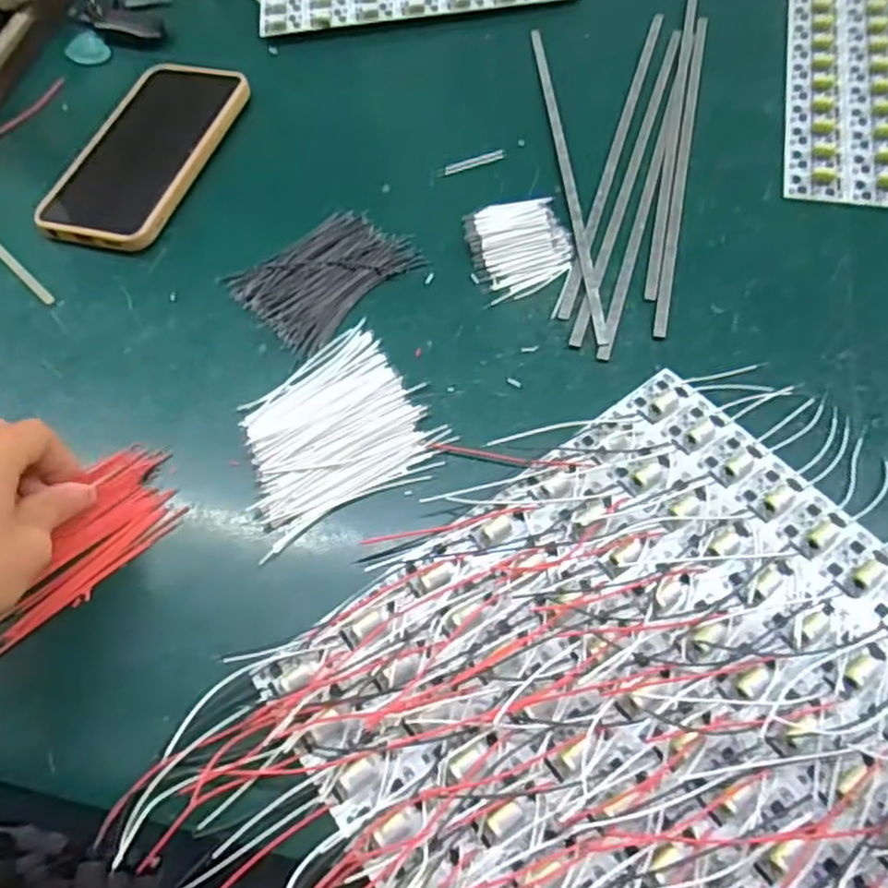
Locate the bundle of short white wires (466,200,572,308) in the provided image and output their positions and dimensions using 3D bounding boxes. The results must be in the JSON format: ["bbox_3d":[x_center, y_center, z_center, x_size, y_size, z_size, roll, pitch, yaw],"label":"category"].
[{"bbox_3d":[0.044,-0.116,0.411,0.057,0.009,0.071,-13,58,-4],"label":"bundle of short white wires"}]

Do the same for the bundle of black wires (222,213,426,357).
[{"bbox_3d":[-0.069,-0.100,0.414,0.095,0.005,0.075,-41,64,-19],"label":"bundle of black wires"}]

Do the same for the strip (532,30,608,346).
[{"bbox_3d":[0.076,-0.179,0.448,0.008,0.004,0.295,-4,58,2],"label":"strip"}]

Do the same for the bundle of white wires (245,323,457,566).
[{"bbox_3d":[-0.059,-0.008,0.356,0.099,0.004,0.094,-32,61,-15],"label":"bundle of white wires"}]

